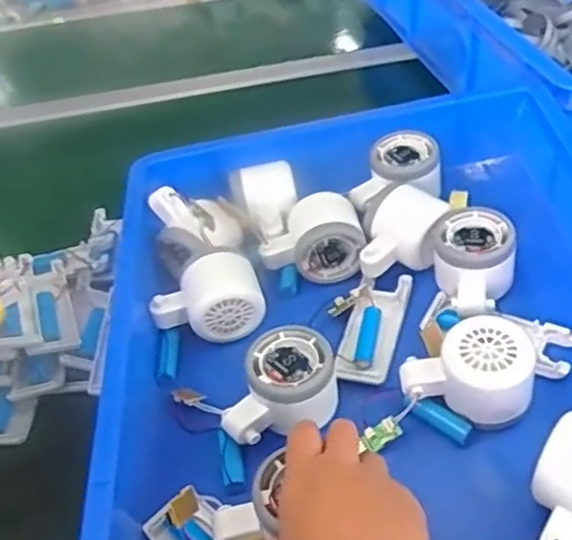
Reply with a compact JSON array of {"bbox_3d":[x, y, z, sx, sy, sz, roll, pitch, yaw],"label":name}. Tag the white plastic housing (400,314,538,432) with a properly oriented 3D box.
[{"bbox_3d":[0.122,0.065,0.469,0.085,0.052,0.055,10,43,16],"label":"white plastic housing"}]

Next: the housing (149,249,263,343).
[{"bbox_3d":[-0.061,0.023,0.546,0.083,0.049,0.049,-10,41,-6],"label":"housing"}]

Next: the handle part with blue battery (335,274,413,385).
[{"bbox_3d":[0.066,0.043,0.533,0.040,0.019,0.099,12,44,18],"label":"handle part with blue battery"}]

